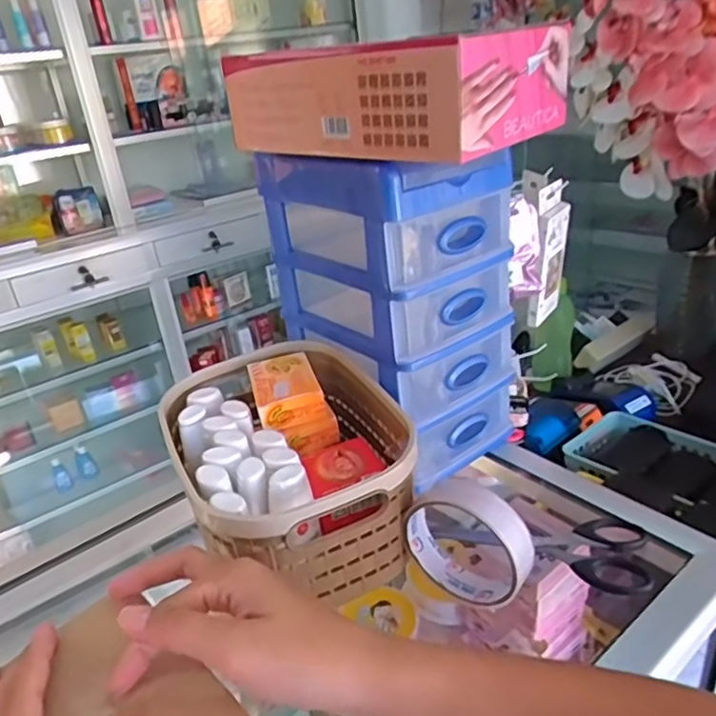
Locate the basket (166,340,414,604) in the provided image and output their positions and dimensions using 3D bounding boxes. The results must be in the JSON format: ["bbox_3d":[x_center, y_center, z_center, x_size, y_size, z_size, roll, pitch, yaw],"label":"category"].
[{"bbox_3d":[-0.050,0.080,0.475,0.151,0.095,0.191,-16,27,-19],"label":"basket"}]

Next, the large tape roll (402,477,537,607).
[{"bbox_3d":[0.073,0.120,0.409,0.087,0.081,0.028,13,32,36],"label":"large tape roll"}]

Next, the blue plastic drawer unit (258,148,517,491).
[{"bbox_3d":[0.026,-0.051,0.549,0.132,0.260,0.169,-26,31,-34],"label":"blue plastic drawer unit"}]

